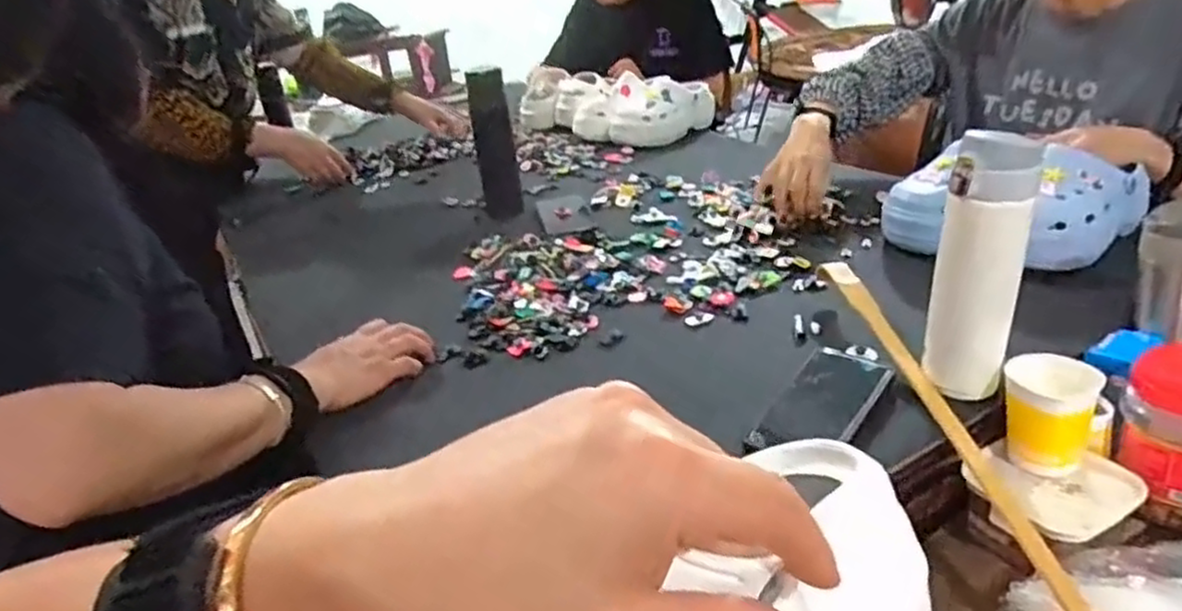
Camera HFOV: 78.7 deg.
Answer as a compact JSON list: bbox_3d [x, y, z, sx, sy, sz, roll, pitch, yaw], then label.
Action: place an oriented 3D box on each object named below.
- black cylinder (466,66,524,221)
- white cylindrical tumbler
[{"bbox_3d":[-0.160,-0.273,1.191,0.063,0.227,0.053,-9,27,-3],"label":"black cylinder"},{"bbox_3d":[0.321,-0.023,0.598,0.062,0.227,0.054,9,31,28],"label":"white cylindrical tumbler"}]

